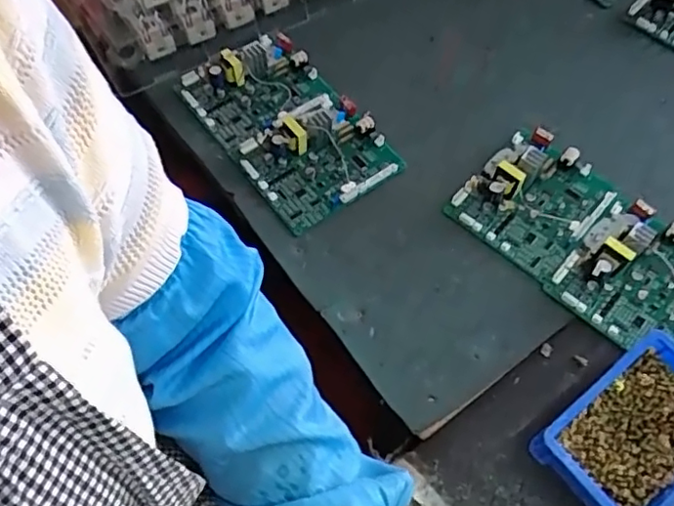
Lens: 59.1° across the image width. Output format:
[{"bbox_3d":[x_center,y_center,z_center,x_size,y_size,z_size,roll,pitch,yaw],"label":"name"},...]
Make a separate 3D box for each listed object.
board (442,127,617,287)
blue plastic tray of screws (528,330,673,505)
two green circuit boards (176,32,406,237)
[{"bbox_3d":[0.206,-0.062,0.616,0.123,0.031,0.143,38,66,18],"label":"board"},{"bbox_3d":[0.246,0.150,0.495,0.145,0.058,0.100,-33,66,-19],"label":"blue plastic tray of screws"},{"bbox_3d":[-0.057,-0.151,0.651,0.142,0.028,0.249,-32,66,-18],"label":"two green circuit boards"}]

